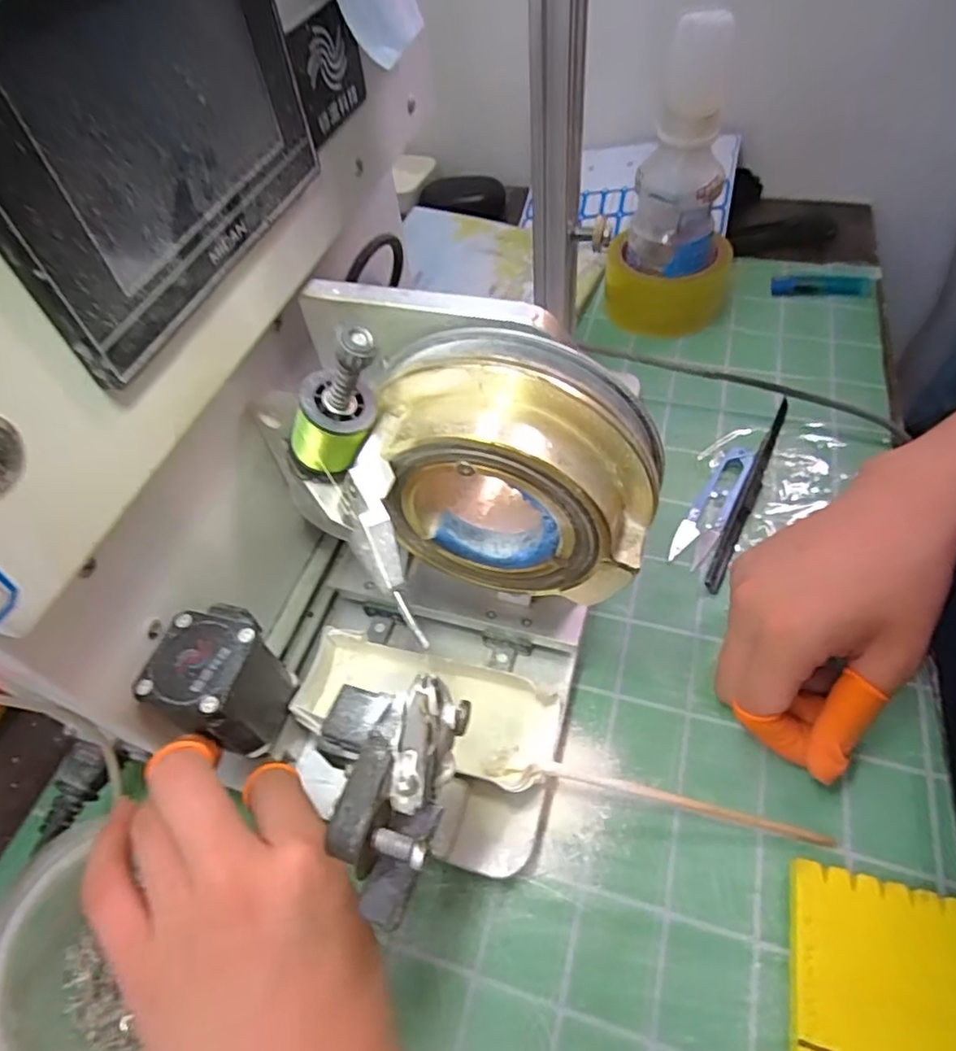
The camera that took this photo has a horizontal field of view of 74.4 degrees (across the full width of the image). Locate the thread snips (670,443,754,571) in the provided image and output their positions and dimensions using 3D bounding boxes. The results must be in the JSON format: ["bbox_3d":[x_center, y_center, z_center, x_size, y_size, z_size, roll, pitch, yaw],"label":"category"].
[{"bbox_3d":[0.157,-0.016,0.416,0.023,0.006,0.104,27,60,23],"label":"thread snips"}]

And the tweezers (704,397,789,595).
[{"bbox_3d":[0.181,-0.025,0.418,0.011,0.008,0.168,23,59,21],"label":"tweezers"}]

